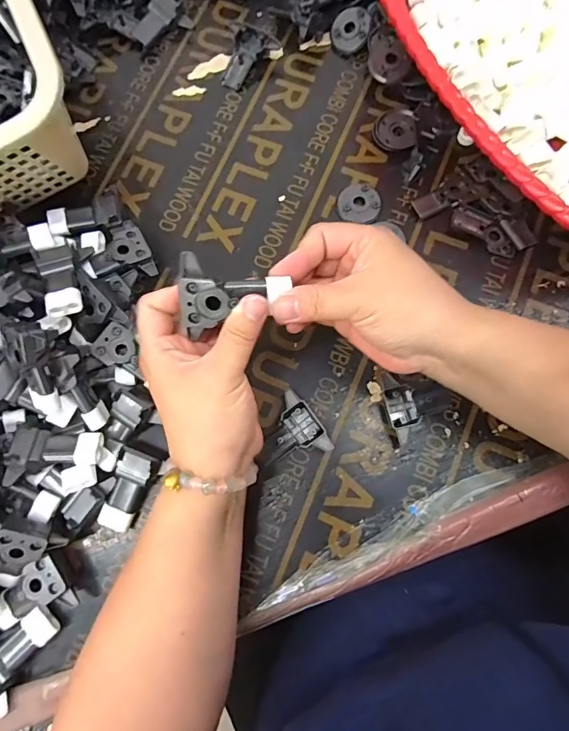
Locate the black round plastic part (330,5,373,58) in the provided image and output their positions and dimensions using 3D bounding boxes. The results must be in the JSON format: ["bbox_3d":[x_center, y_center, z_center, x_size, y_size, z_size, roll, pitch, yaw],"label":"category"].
[{"bbox_3d":[0.067,-0.337,0.440,0.042,0.008,0.039,24,119,19],"label":"black round plastic part"}]

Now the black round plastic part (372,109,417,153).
[{"bbox_3d":[0.105,-0.224,0.419,0.039,0.012,0.040,-1,78,3],"label":"black round plastic part"}]

